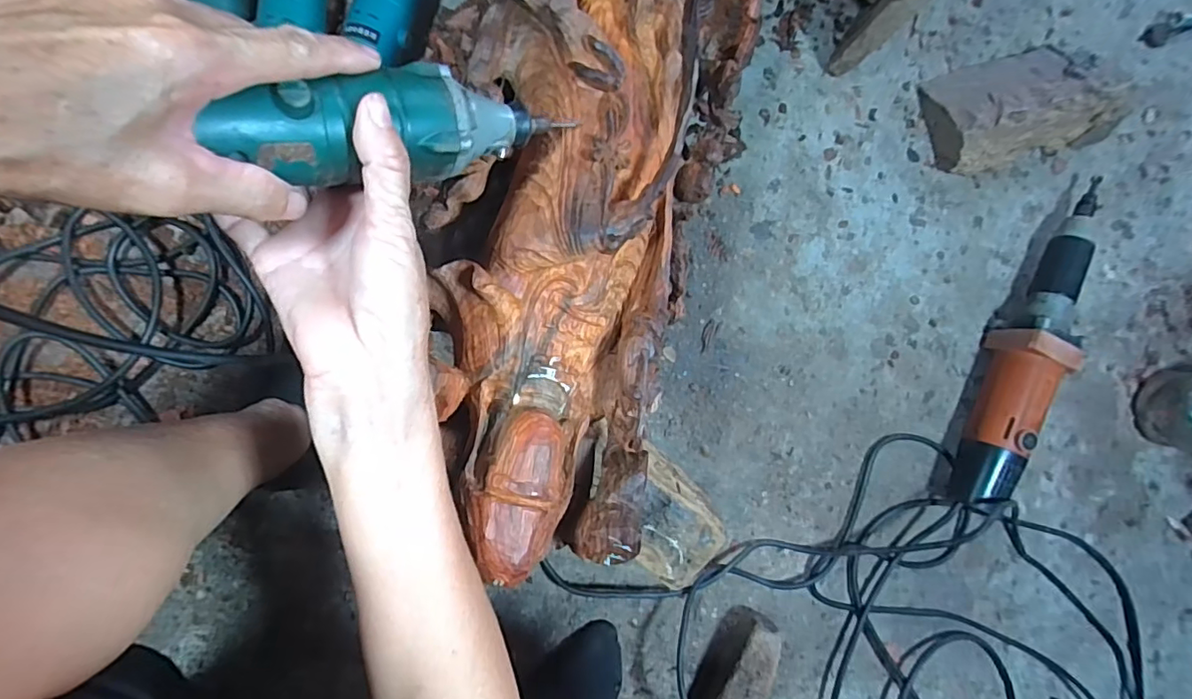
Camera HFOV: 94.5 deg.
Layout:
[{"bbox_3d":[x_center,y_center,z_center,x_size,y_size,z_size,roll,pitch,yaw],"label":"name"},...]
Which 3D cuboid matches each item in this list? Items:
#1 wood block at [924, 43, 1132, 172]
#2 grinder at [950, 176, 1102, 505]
[{"bbox_3d":[0.471,-0.273,0.611,0.209,0.049,0.118,-16,93,-8],"label":"wood block"},{"bbox_3d":[0.479,-0.010,0.603,0.063,0.075,0.398,28,86,-8],"label":"grinder"}]

